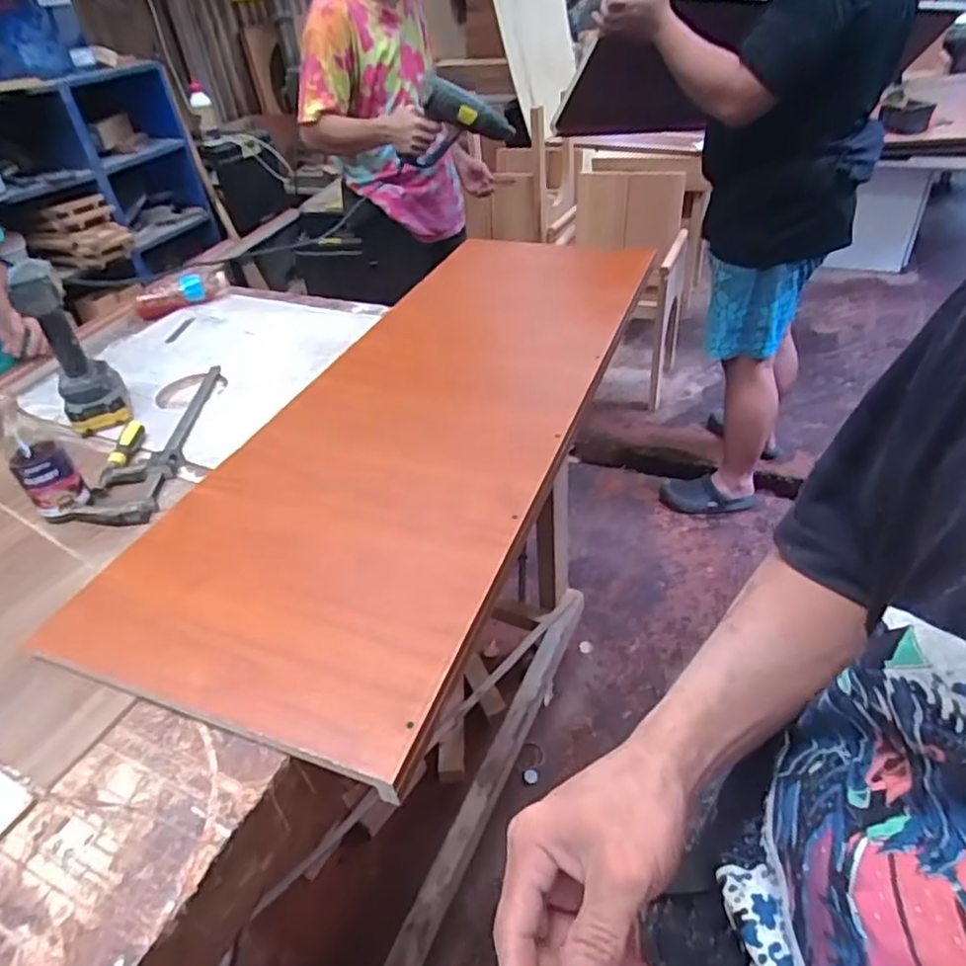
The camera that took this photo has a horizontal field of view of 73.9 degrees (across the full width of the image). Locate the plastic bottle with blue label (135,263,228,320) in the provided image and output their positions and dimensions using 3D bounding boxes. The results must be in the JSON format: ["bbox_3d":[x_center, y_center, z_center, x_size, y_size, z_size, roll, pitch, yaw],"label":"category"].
[{"bbox_3d":[-0.625,-0.400,1.319,0.183,0.063,0.055,-27,43,-23],"label":"plastic bottle with blue label"}]

